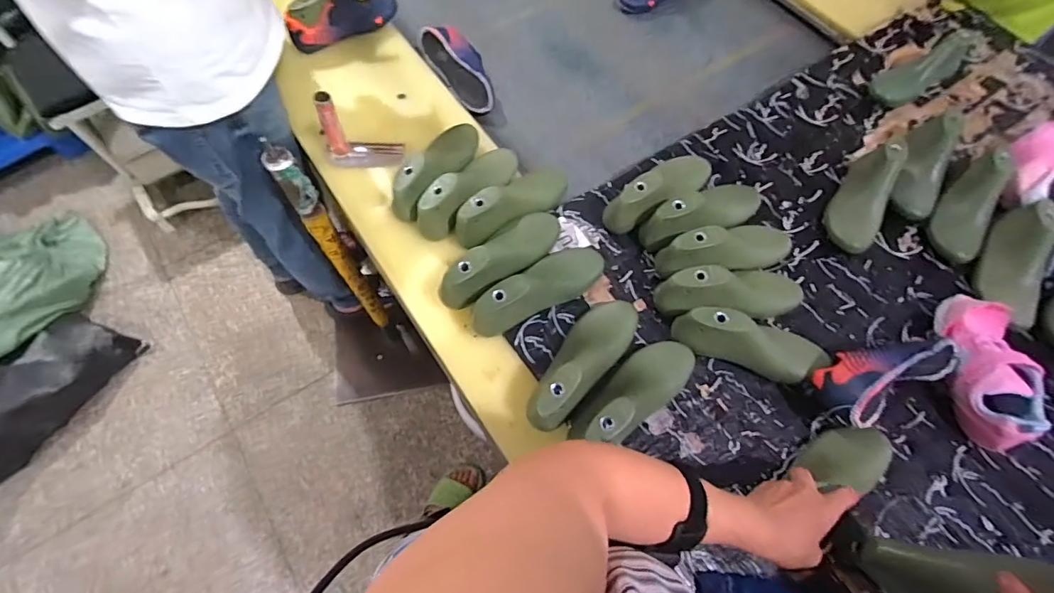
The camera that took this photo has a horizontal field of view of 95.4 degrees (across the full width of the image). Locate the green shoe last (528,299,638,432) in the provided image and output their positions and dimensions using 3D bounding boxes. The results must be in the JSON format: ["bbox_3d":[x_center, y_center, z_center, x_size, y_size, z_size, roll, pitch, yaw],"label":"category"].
[{"bbox_3d":[0.076,0.075,0.608,0.066,0.068,0.204,37,70,14],"label":"green shoe last"}]

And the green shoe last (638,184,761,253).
[{"bbox_3d":[0.280,-0.123,0.744,0.219,0.084,0.059,-18,63,-27],"label":"green shoe last"}]

